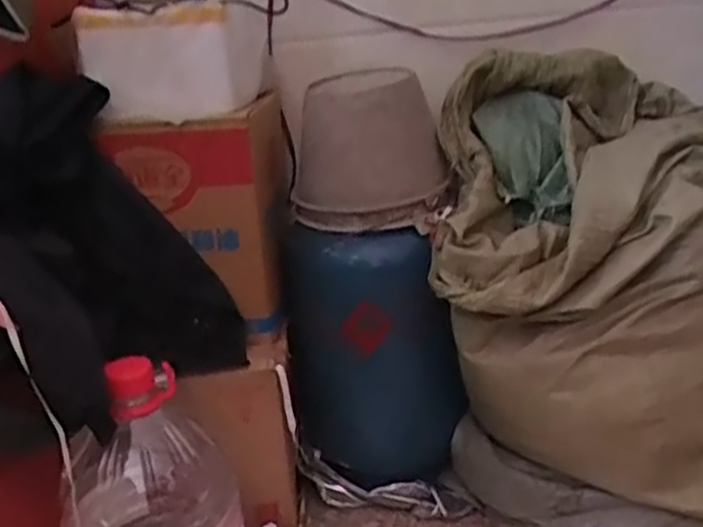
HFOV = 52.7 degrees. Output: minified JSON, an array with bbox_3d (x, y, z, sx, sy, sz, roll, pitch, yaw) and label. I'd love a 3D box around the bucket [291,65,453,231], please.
[{"bbox_3d":[0.019,-0.182,1.086,0.229,0.218,0.202,-6,19,-1],"label":"bucket"}]

